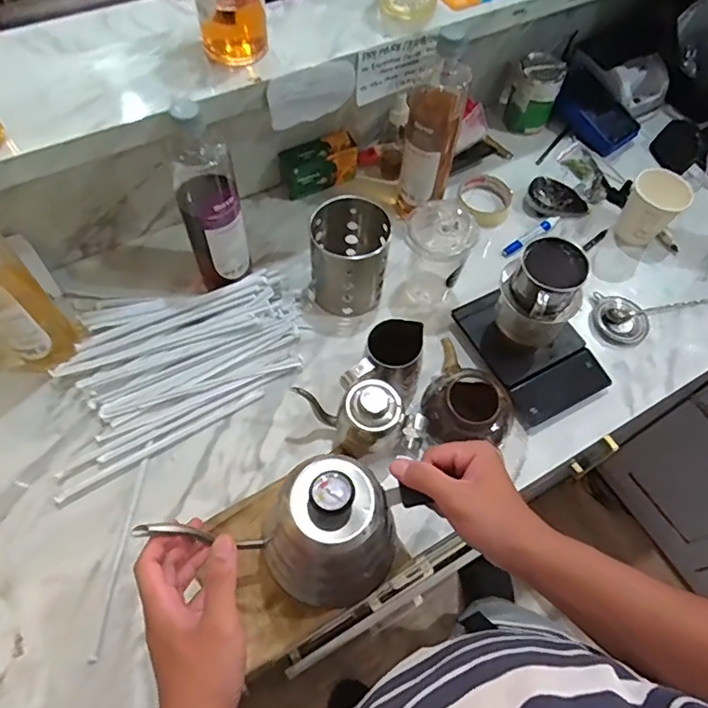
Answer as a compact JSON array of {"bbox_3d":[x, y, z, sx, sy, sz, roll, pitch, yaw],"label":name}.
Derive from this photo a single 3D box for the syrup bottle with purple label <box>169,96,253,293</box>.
[{"bbox_3d":[-0.166,-0.173,0.638,0.071,0.245,0.068,-10,62,-9],"label":"syrup bottle with purple label"}]

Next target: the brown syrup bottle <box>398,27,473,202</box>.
[{"bbox_3d":[0.103,-0.295,0.725,0.073,0.248,0.067,14,61,4],"label":"brown syrup bottle"}]

